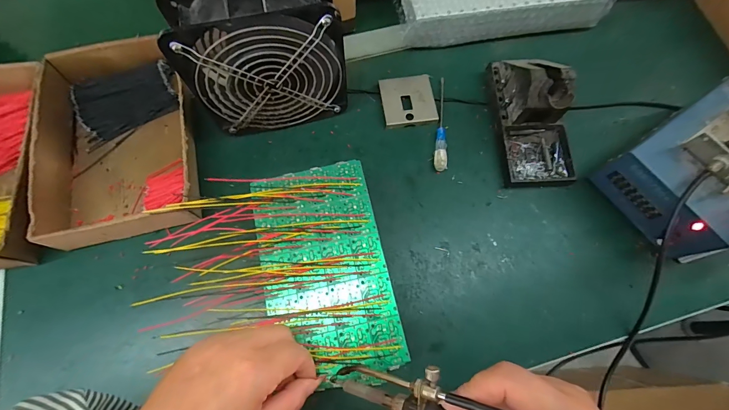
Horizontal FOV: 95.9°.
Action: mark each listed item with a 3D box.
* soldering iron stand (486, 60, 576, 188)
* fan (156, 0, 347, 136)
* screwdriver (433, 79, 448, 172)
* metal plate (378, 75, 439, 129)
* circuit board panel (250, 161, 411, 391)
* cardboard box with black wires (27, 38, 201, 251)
[{"bbox_3d":[0.191,-0.106,0.362,0.075,0.071,0.158,-4,72,-1],"label":"soldering iron stand"},{"bbox_3d":[-0.096,-0.143,0.335,0.144,0.150,0.059,-11,72,-4],"label":"fan"},{"bbox_3d":[0.094,-0.100,0.392,0.016,0.012,0.127,7,72,2],"label":"screwdriver"},{"bbox_3d":[0.054,-0.127,0.402,0.065,0.011,0.065,-9,72,-3],"label":"metal plate"},{"bbox_3d":[-0.033,0.050,0.273,0.100,0.004,0.172,-12,72,-4],"label":"circuit board panel"},{"bbox_3d":[-0.269,-0.079,0.366,0.155,0.044,0.240,-15,72,-5],"label":"cardboard box with black wires"}]

